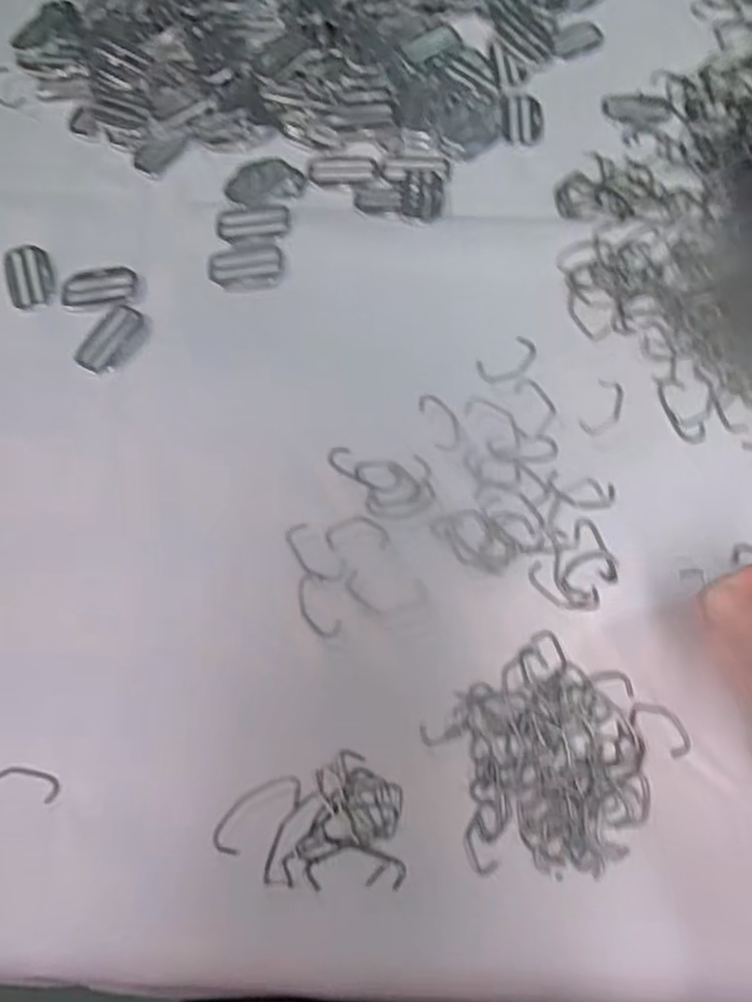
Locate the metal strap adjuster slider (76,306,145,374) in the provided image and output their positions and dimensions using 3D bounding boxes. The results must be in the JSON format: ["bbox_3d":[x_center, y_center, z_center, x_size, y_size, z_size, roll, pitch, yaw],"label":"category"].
[{"bbox_3d":[-0.156,-0.096,0.426,0.023,0.004,0.045,33,73,11],"label":"metal strap adjuster slider"}]

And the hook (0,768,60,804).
[{"bbox_3d":[-0.172,0.136,0.343,0.045,0.004,0.018,-8,70,-4],"label":"hook"}]

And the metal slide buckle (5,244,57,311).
[{"bbox_3d":[-0.210,-0.137,0.443,0.027,0.004,0.045,-20,72,-8],"label":"metal slide buckle"}]

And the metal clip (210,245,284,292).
[{"bbox_3d":[-0.079,-0.142,0.445,0.045,0.004,0.029,-9,70,-4],"label":"metal clip"}]

